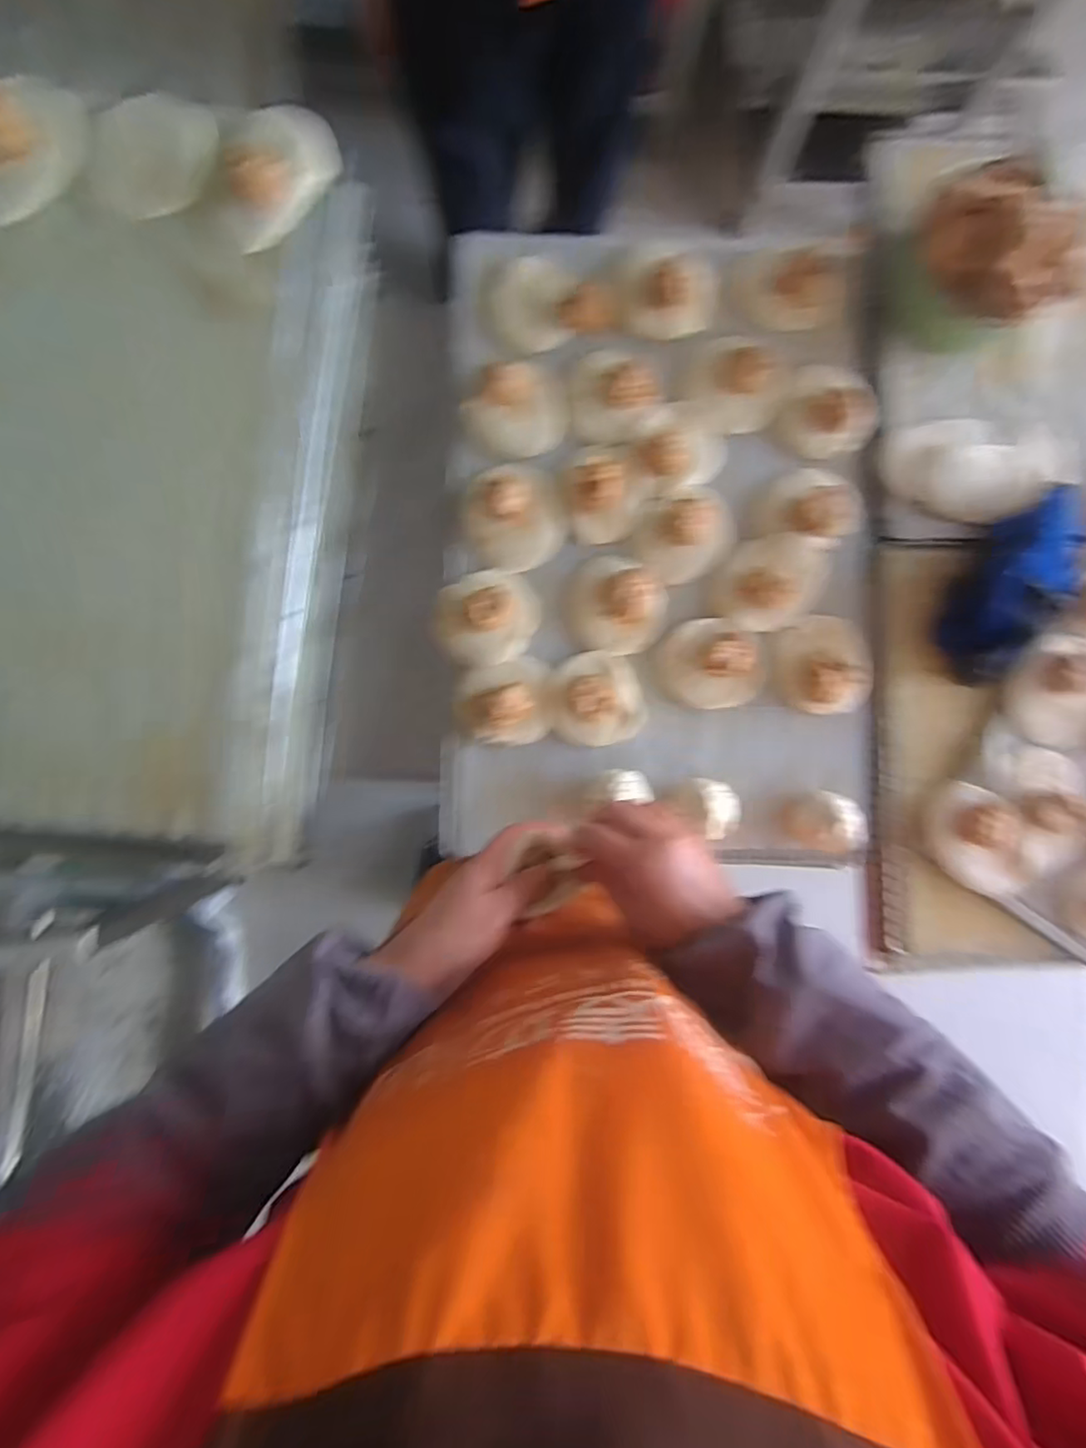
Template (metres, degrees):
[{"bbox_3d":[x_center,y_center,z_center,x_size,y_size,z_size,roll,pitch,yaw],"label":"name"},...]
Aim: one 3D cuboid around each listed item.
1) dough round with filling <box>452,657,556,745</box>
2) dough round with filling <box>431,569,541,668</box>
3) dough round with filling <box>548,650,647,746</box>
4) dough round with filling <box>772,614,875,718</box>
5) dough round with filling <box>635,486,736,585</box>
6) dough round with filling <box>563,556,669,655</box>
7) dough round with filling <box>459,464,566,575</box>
[{"bbox_3d":[-0.037,-0.023,0.579,0.090,0.040,0.078,-3,88,-3],"label":"dough round with filling"},{"bbox_3d":[-0.053,-0.100,0.576,0.095,0.039,0.088,0,88,-3],"label":"dough round with filling"},{"bbox_3d":[0.050,-0.023,0.579,0.087,0.042,0.085,0,88,-3],"label":"dough round with filling"},{"bbox_3d":[0.271,-0.057,0.590,0.089,0.037,0.092,0,88,-3],"label":"dough round with filling"},{"bbox_3d":[0.137,-0.181,0.585,0.095,0.028,0.082,-30,90,-3],"label":"dough round with filling"},{"bbox_3d":[0.069,-0.112,0.583,0.095,0.033,0.091,0,88,-3],"label":"dough round with filling"},{"bbox_3d":[-0.025,-0.194,0.580,0.096,0.041,0.092,0,88,-3],"label":"dough round with filling"}]

